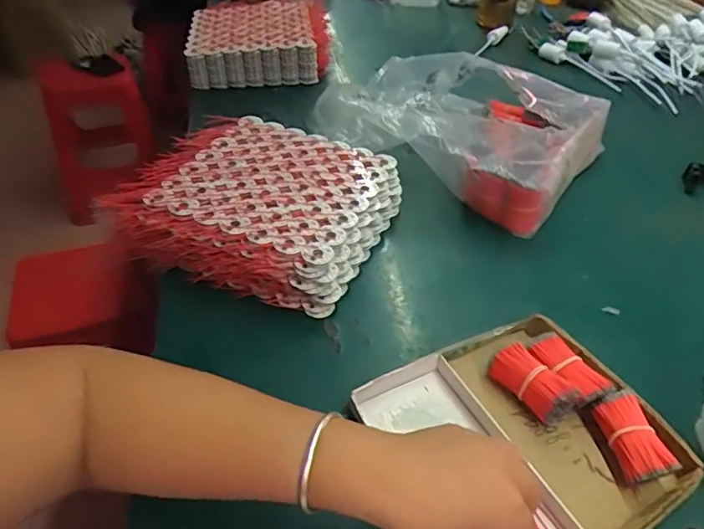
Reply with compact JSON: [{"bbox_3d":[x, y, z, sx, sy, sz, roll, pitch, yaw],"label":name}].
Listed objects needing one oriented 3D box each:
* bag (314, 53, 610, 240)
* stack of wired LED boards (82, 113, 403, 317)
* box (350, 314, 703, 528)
[{"bbox_3d":[0.169,-0.226,0.801,0.380,0.111,0.359,29,49,26],"label":"bag"},{"bbox_3d":[-0.103,-0.067,0.637,0.271,0.087,0.250,17,45,15],"label":"stack of wired LED boards"},{"bbox_3d":[0.133,0.134,0.420,0.205,0.043,0.191,-17,46,-19],"label":"box"}]

